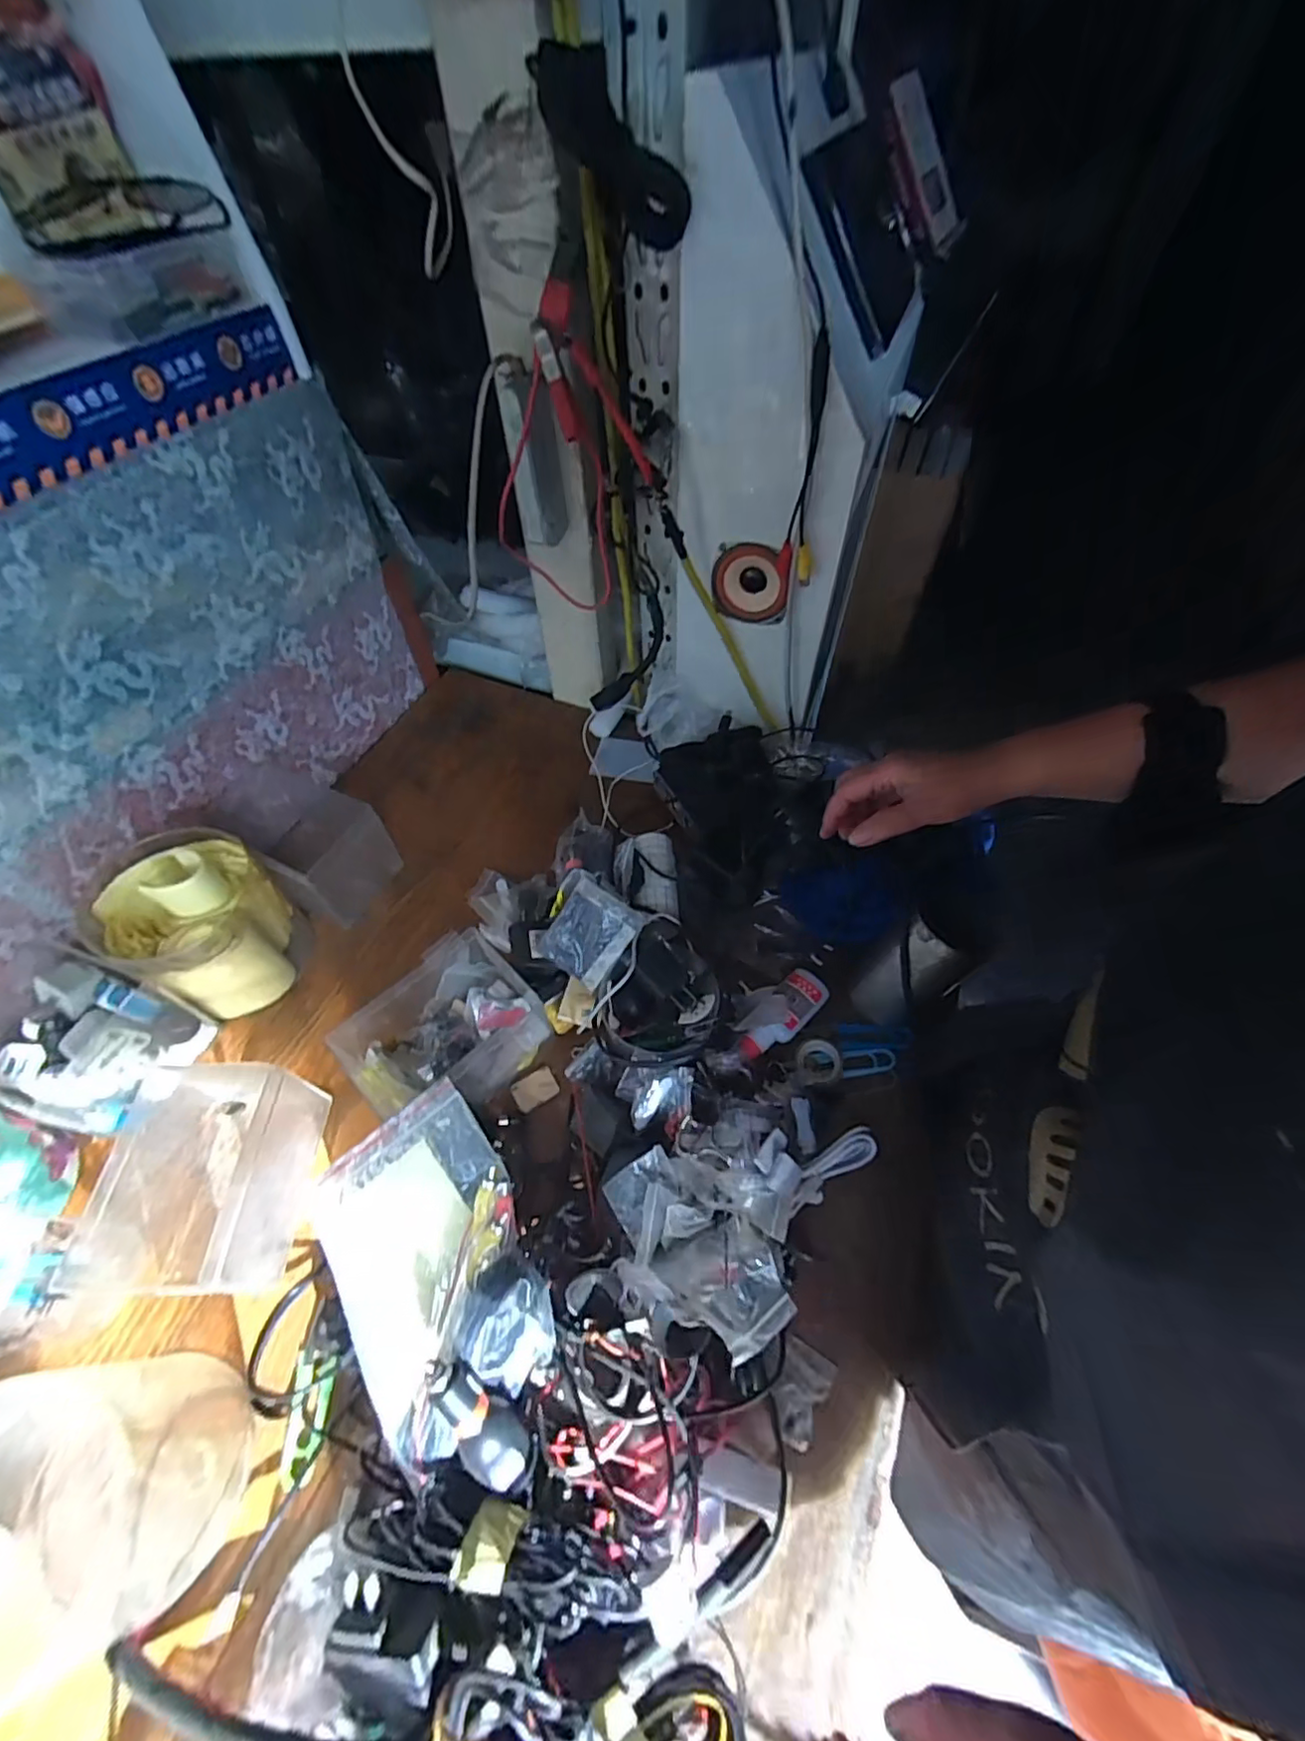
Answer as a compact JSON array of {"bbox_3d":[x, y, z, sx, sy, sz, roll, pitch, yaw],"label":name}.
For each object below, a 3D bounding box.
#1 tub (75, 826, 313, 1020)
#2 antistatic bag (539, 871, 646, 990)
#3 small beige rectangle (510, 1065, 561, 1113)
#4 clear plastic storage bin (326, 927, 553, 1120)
[{"bbox_3d":[-0.396,0.046,0.535,0.138,0.119,0.122,22,57,16],"label":"tub"},{"bbox_3d":[-0.056,0.053,0.516,0.067,0.008,0.079,36,102,-3],"label":"antistatic bag"},{"bbox_3d":[-0.099,0.184,0.508,0.036,0.004,0.028,-26,58,-17],"label":"small beige rectangle"},{"bbox_3d":[-0.166,0.131,0.491,0.143,0.033,0.120,-37,81,-31],"label":"clear plastic storage bin"}]

